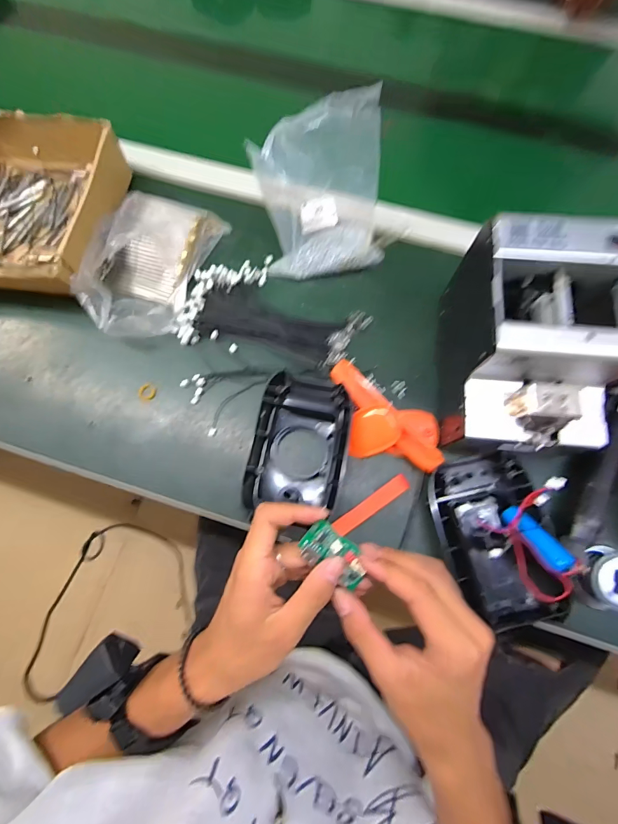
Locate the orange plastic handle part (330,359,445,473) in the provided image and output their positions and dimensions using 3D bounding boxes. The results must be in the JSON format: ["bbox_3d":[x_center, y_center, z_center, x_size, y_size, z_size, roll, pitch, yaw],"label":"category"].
[{"bbox_3d":[0.073,0.012,0.410,0.142,0.033,0.079,34,76,9],"label":"orange plastic handle part"}]

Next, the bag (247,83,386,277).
[{"bbox_3d":[0.014,-0.229,0.417,0.132,0.141,0.089,-13,75,-2],"label":"bag"}]

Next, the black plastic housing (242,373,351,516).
[{"bbox_3d":[-0.009,0.035,0.405,0.098,0.041,0.155,8,75,3],"label":"black plastic housing"}]

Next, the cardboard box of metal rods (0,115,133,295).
[{"bbox_3d":[-0.354,-0.253,0.473,0.218,0.069,0.229,5,74,1],"label":"cardboard box of metal rods"}]

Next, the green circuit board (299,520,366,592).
[{"bbox_3d":[0.020,0.108,0.291,0.053,0.010,0.029,38,81,7],"label":"green circuit board"}]

